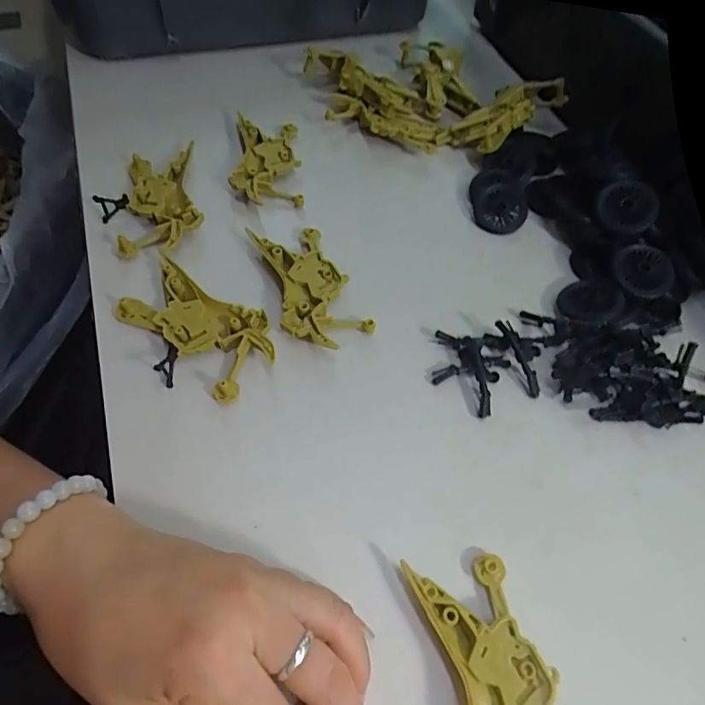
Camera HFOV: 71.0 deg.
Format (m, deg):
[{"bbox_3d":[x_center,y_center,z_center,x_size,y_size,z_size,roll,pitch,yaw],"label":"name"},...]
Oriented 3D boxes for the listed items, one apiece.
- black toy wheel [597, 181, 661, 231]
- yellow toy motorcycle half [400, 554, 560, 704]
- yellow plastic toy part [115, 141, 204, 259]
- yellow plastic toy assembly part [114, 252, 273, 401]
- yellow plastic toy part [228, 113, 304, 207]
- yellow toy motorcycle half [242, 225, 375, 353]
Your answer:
[{"bbox_3d":[0.185,-0.097,0.333,0.037,0.010,0.037,-3,79,14],"label":"black toy wheel"},{"bbox_3d":[0.060,0.137,0.205,0.046,0.014,0.097,-14,61,-13],"label":"yellow toy motorcycle half"},{"bbox_3d":[-0.130,-0.105,0.337,0.051,0.014,0.093,-5,59,-8],"label":"yellow plastic toy part"},{"bbox_3d":[-0.090,-0.018,0.286,0.096,0.013,0.049,35,62,16],"label":"yellow plastic toy assembly part"},{"bbox_3d":[-0.064,-0.143,0.365,0.047,0.014,0.088,-3,59,-7],"label":"yellow plastic toy part"},{"bbox_3d":[-0.027,-0.042,0.308,0.048,0.014,0.092,-20,62,-16],"label":"yellow toy motorcycle half"}]

